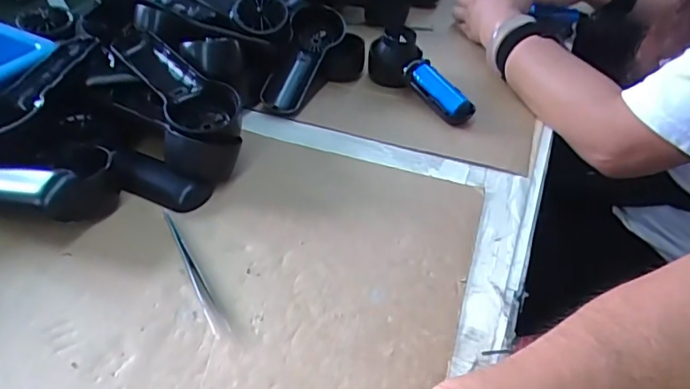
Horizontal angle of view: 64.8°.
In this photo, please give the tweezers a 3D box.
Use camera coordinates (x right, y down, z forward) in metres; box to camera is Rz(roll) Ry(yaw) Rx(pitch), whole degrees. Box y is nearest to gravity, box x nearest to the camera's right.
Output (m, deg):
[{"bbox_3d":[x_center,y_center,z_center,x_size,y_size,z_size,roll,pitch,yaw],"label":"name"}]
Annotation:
[{"bbox_3d":[-0.110,0.051,0.386,0.010,0.004,0.124,-18,45,-28],"label":"tweezers"}]

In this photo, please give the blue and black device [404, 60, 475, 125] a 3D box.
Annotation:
[{"bbox_3d":[0.101,-0.110,0.580,0.027,0.027,0.088,-23,60,-32],"label":"blue and black device"}]

